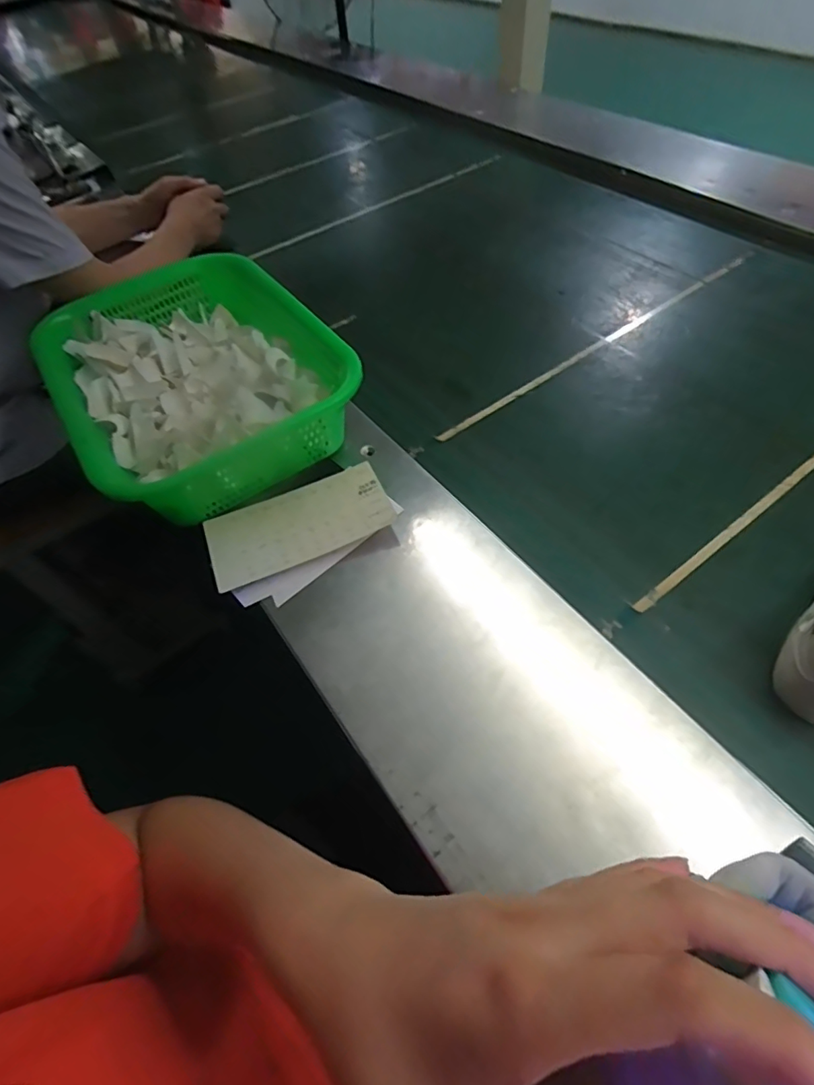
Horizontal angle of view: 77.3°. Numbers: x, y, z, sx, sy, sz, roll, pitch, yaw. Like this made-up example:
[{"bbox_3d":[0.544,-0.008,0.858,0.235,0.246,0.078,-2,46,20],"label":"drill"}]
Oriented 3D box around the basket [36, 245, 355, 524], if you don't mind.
[{"bbox_3d":[-0.262,-0.202,0.642,0.284,0.116,0.413,-32,59,-18],"label":"basket"}]

